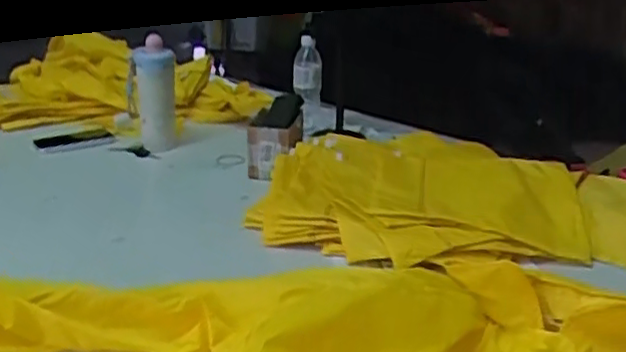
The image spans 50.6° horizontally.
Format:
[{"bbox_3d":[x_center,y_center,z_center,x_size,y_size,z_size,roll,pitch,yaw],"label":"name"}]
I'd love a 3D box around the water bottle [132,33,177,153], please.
[{"bbox_3d":[-0.329,-0.174,1.396,0.072,0.263,0.068,-8,43,-19],"label":"water bottle"}]

